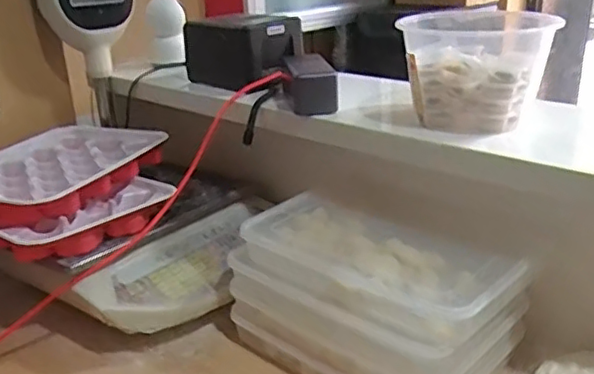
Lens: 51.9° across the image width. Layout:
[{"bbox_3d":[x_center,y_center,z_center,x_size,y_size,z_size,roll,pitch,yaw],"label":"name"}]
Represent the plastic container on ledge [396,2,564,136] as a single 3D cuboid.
[{"bbox_3d":[0.195,-0.134,0.682,0.155,0.113,0.136,4,23,14],"label":"plastic container on ledge"}]

